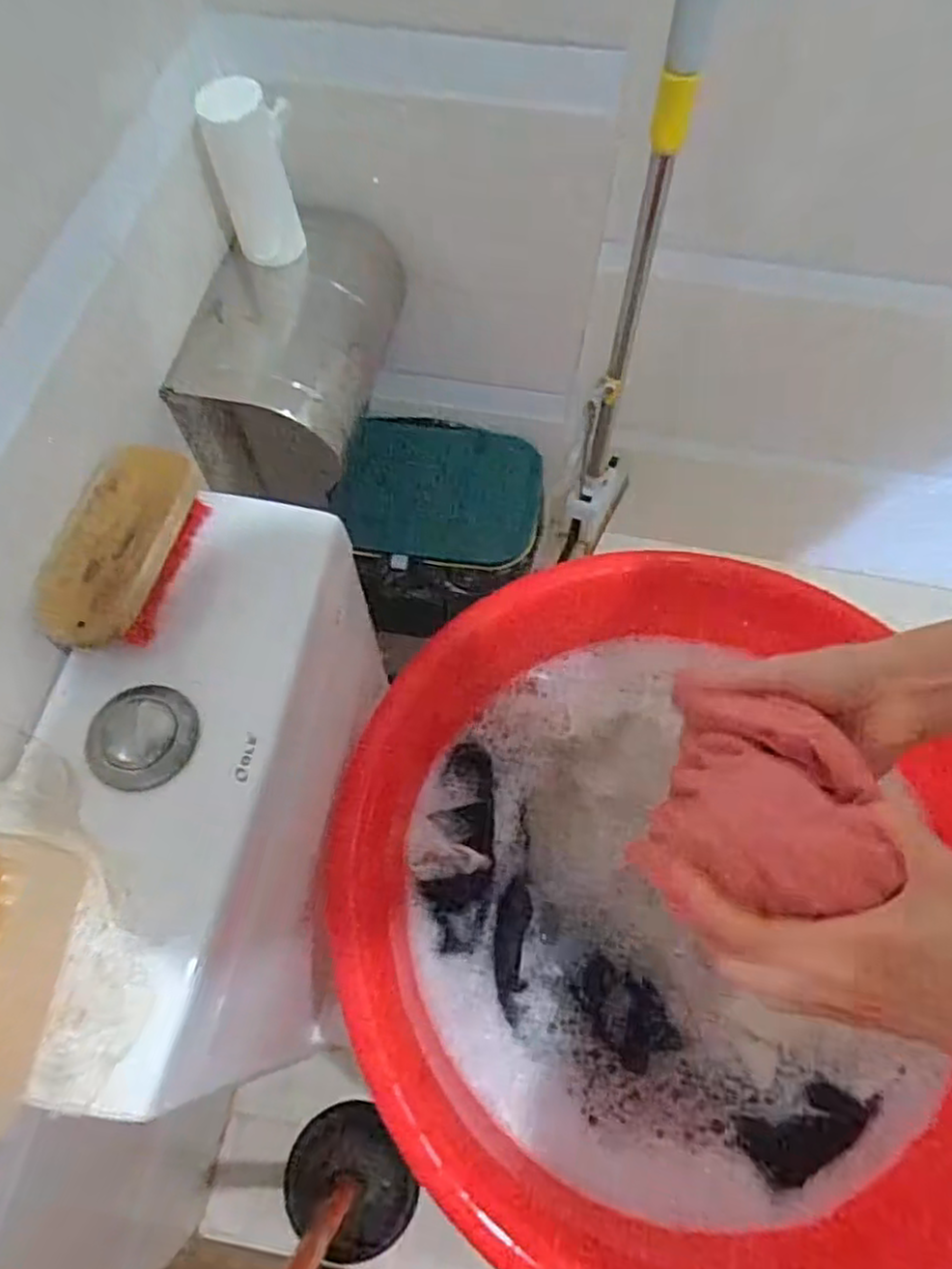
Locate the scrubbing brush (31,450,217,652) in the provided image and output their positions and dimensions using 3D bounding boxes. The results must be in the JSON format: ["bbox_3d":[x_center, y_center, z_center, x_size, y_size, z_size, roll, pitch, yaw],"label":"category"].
[{"bbox_3d":[-0.204,-0.050,0.427,0.067,0.041,0.132,6,65,2],"label":"scrubbing brush"}]

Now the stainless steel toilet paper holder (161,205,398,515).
[{"bbox_3d":[-0.136,-0.231,0.570,0.120,0.106,0.222,10,65,4],"label":"stainless steel toilet paper holder"}]

